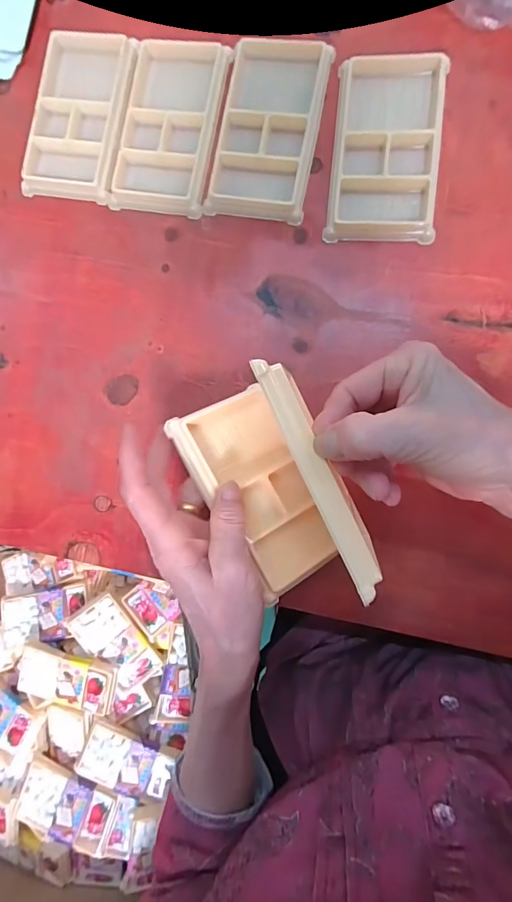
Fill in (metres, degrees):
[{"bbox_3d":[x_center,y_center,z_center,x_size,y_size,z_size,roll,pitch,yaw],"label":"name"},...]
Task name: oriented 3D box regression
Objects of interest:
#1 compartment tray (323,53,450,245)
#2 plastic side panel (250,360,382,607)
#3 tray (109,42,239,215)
[{"bbox_3d":[0.097,-0.224,0.300,0.077,0.013,0.130,6,89,9],"label":"compartment tray"},{"bbox_3d":[0.034,0.014,0.206,0.017,0.008,0.130,-25,93,7],"label":"plastic side panel"},{"bbox_3d":[-0.068,-0.268,0.324,0.078,0.009,0.145,12,90,9],"label":"tray"}]

